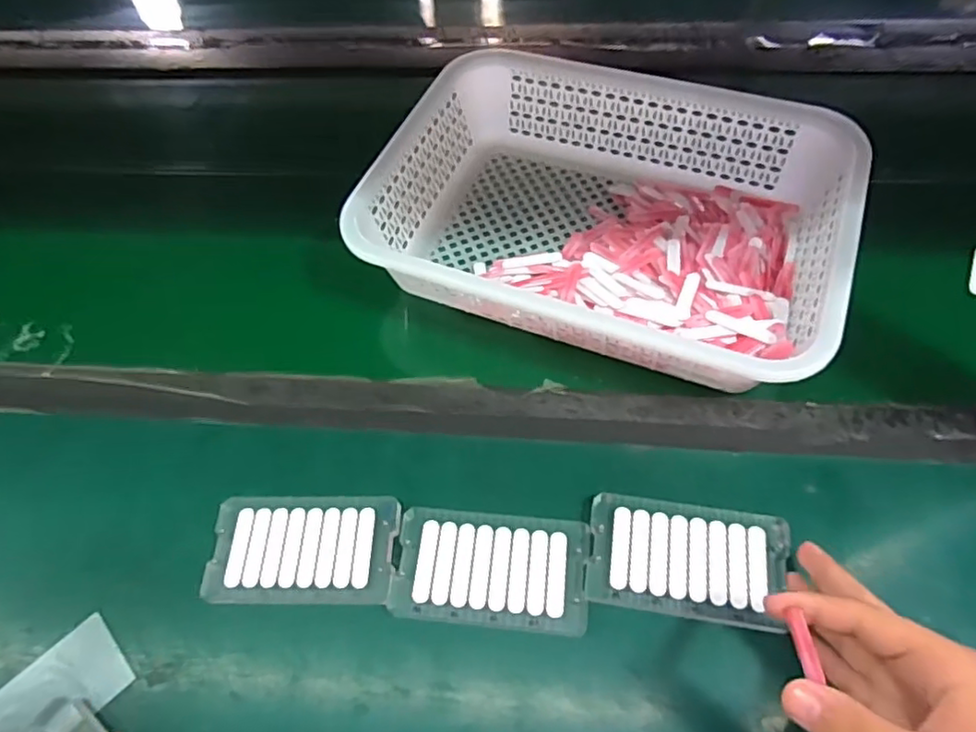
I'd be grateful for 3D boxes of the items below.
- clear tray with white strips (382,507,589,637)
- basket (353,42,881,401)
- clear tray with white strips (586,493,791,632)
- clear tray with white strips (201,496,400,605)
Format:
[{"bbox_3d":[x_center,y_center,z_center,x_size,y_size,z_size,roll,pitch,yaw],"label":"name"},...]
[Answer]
[{"bbox_3d":[0.002,0.129,0.399,0.119,0.012,0.070,4,58,7],"label":"clear tray with white strips"},{"bbox_3d":[0.095,-0.125,0.510,0.351,0.083,0.246,17,60,15],"label":"basket"},{"bbox_3d":[0.125,0.121,0.393,0.118,0.010,0.070,7,58,9],"label":"clear tray with white strips"},{"bbox_3d":[-0.121,0.121,0.412,0.119,0.013,0.069,0,57,5],"label":"clear tray with white strips"}]

